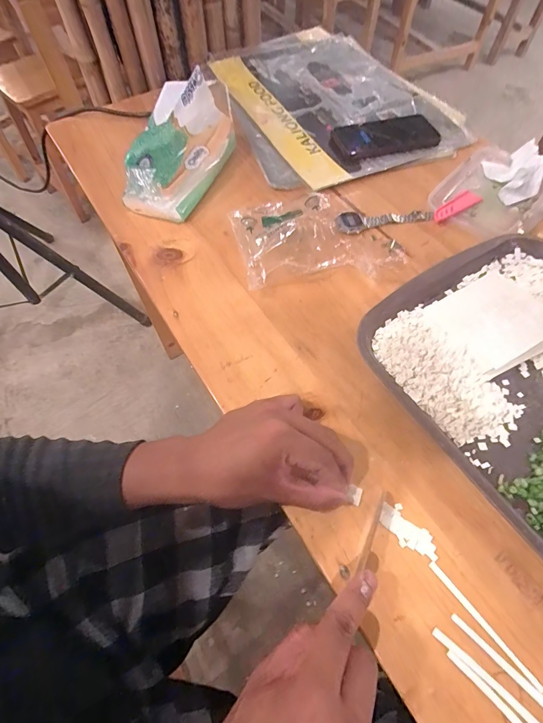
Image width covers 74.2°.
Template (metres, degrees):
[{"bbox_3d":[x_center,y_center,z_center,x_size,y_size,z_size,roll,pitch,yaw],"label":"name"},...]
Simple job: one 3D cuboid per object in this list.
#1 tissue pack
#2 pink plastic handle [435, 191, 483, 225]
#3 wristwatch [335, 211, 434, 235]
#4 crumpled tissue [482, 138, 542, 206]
[{"bbox_3d":[-0.130,-0.297,0.495,0.099,0.090,0.203,21,76,14],"label":"tissue pack"},{"bbox_3d":[0.253,-0.214,0.490,0.080,0.010,0.025,-33,64,-16],"label":"pink plastic handle"},{"bbox_3d":[0.152,-0.192,0.479,0.133,0.010,0.032,-12,60,-5],"label":"wristwatch"},{"bbox_3d":[0.352,-0.268,0.504,0.075,0.029,0.095,-5,60,-1],"label":"crumpled tissue"}]

